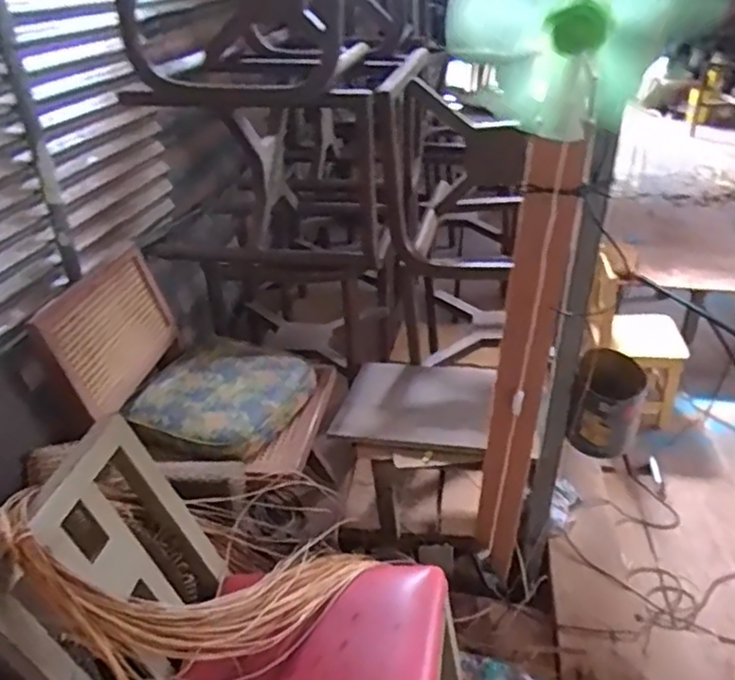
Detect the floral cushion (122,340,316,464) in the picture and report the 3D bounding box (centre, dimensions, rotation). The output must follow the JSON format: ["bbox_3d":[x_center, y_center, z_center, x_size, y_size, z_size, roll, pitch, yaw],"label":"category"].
[{"bbox_3d":[-0.400,0.144,1.763,0.422,0.124,0.444,18,36,28],"label":"floral cushion"}]

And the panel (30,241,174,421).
[{"bbox_3d":[-0.645,-0.023,1.682,0.042,0.307,0.419,-3,35,25],"label":"panel"}]

